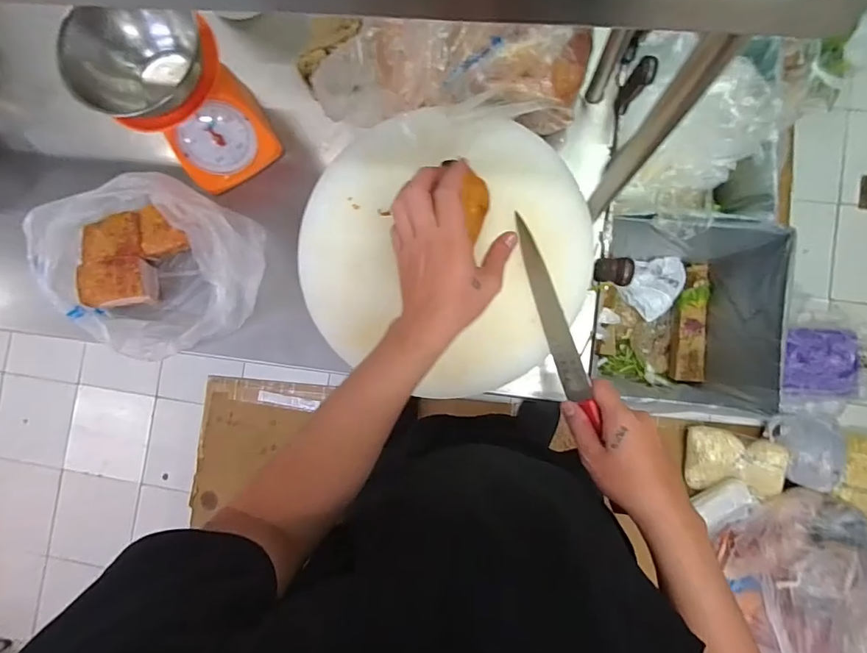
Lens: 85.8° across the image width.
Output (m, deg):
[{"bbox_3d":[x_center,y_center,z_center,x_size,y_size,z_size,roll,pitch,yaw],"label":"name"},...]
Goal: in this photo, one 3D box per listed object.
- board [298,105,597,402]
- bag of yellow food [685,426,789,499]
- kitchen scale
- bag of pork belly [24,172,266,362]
[{"bbox_3d":[0.006,-0.095,0.567,0.351,0.043,0.320,0,86,6],"label":"board"},{"bbox_3d":[0.861,0.393,1.335,0.239,0.106,0.179,8,87,7],"label":"bag of yellow food"},{"bbox_3d":[-0.330,-0.304,0.623,0.156,0.208,0.141,-30,84,3],"label":"kitchen scale"},{"bbox_3d":[-0.412,-0.081,0.677,0.308,0.114,0.242,-13,85,5],"label":"bag of pork belly"}]

